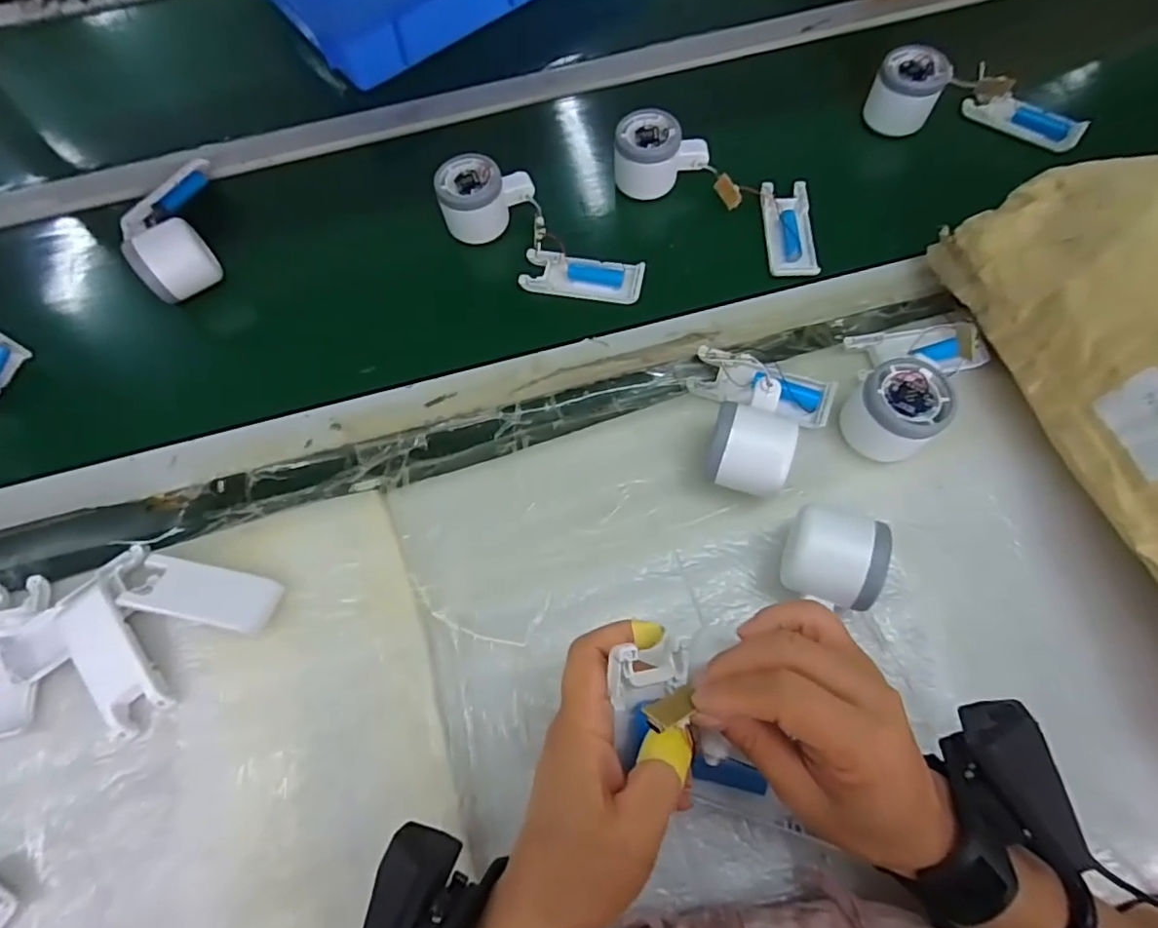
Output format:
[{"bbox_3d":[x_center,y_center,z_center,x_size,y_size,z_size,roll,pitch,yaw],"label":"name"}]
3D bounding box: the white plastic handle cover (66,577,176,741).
[{"bbox_3d":[-0.310,0.129,0.387,0.040,0.014,0.097,-35,70,-12],"label":"white plastic handle cover"}]

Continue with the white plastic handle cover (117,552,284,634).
[{"bbox_3d":[-0.258,0.089,0.400,0.103,0.018,0.037,10,68,6],"label":"white plastic handle cover"}]

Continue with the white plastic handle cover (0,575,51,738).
[{"bbox_3d":[-0.388,0.130,0.396,0.041,0.011,0.104,-12,68,-3],"label":"white plastic handle cover"}]

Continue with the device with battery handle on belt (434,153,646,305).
[{"bbox_3d":[-0.036,-0.201,0.512,0.197,0.049,0.074,39,74,16],"label":"device with battery handle on belt"}]

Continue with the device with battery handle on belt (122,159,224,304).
[{"bbox_3d":[-0.377,-0.221,0.531,0.070,0.060,0.155,-17,68,-5],"label":"device with battery handle on belt"}]

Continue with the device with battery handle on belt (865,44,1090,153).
[{"bbox_3d":[0.372,-0.344,0.544,0.184,0.047,0.069,9,68,6],"label":"device with battery handle on belt"}]

